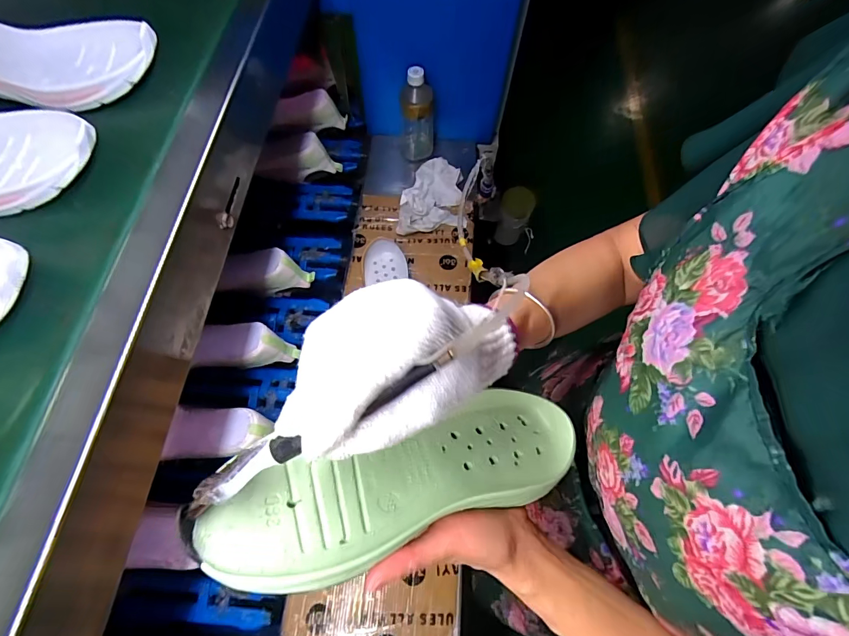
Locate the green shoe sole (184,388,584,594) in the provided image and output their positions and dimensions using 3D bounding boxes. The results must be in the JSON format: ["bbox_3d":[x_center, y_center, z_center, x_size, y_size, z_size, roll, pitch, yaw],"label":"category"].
[{"bbox_3d":[-0.004,0.107,0.270,0.252,0.033,0.075,-9,66,-29],"label":"green shoe sole"}]

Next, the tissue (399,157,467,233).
[{"bbox_3d":[0.010,-0.249,0.790,0.127,0.033,0.160,-5,67,-2],"label":"tissue"}]

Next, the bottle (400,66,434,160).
[{"bbox_3d":[-0.013,-0.400,0.757,0.062,0.169,0.057,1,67,1],"label":"bottle"}]

